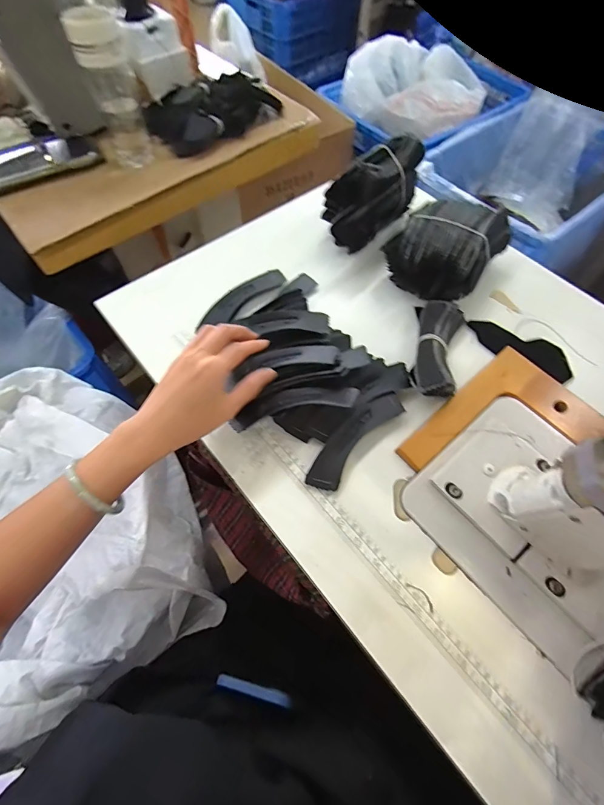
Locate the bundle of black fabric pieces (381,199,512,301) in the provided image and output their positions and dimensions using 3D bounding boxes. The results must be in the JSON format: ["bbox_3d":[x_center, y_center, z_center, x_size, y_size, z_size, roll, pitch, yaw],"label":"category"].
[{"bbox_3d":[0.191,-0.214,0.509,0.134,0.064,0.159,36,67,17],"label":"bundle of black fabric pieces"}]

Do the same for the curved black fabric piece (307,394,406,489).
[{"bbox_3d":[0.058,0.037,0.409,0.041,0.008,0.141,46,71,-1],"label":"curved black fabric piece"}]

